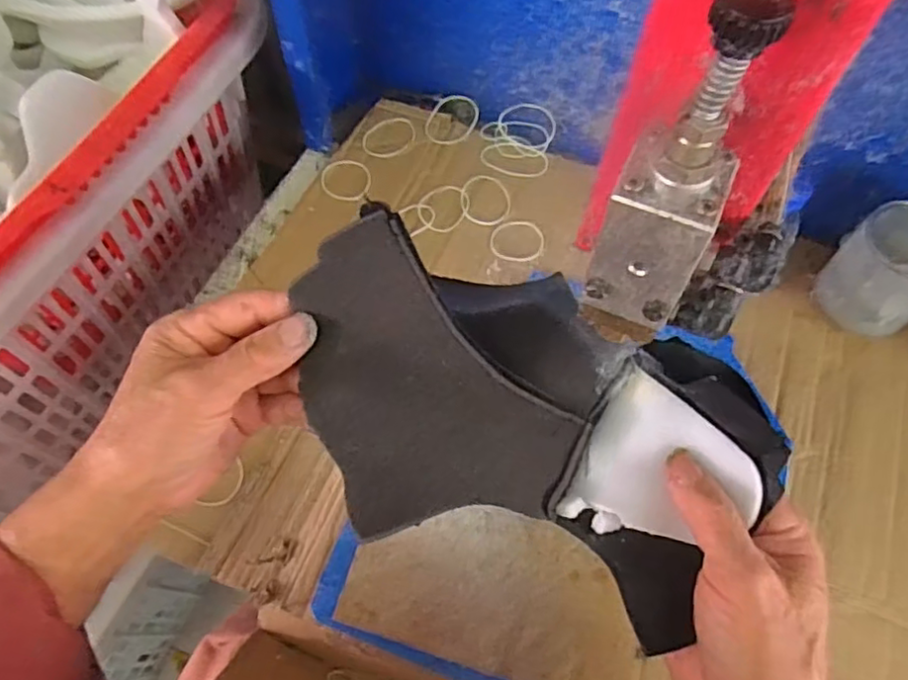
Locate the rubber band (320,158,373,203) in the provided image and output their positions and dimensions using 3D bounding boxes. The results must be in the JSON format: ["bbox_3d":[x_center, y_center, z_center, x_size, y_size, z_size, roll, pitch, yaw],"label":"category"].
[{"bbox_3d":[-0.106,-0.157,0.625,0.050,0.005,0.054,1,64,-1],"label":"rubber band"}]

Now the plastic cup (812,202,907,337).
[{"bbox_3d":[0.371,-0.060,0.539,0.090,0.088,0.079,-27,68,-14],"label":"plastic cup"}]

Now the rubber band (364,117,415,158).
[{"bbox_3d":[-0.066,-0.207,0.652,0.058,0.004,0.042,-31,76,-11],"label":"rubber band"}]

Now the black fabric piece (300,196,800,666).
[{"bbox_3d":[0.033,0.026,0.292,0.229,0.068,0.143,19,65,8],"label":"black fabric piece"}]

